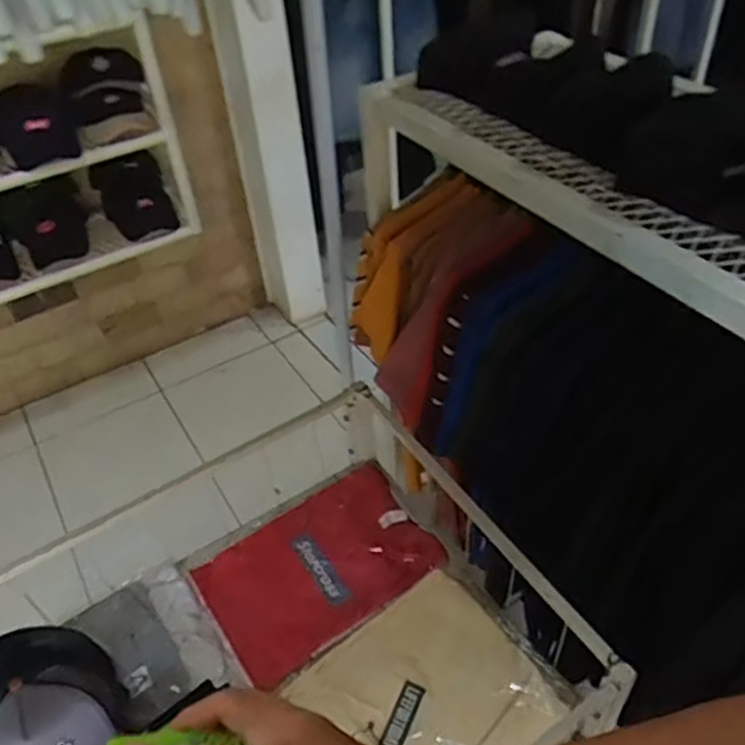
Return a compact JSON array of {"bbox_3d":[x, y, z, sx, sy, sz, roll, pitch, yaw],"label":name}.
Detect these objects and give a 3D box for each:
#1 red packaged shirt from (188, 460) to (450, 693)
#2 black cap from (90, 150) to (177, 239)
[{"bbox_3d":[-0.085,0.320,1.112,0.354,0.040,0.240,-29,48,-23],"label":"red packaged shirt"},{"bbox_3d":[-0.623,-0.462,1.777,0.174,0.201,0.077,-19,45,-14],"label":"black cap"}]

